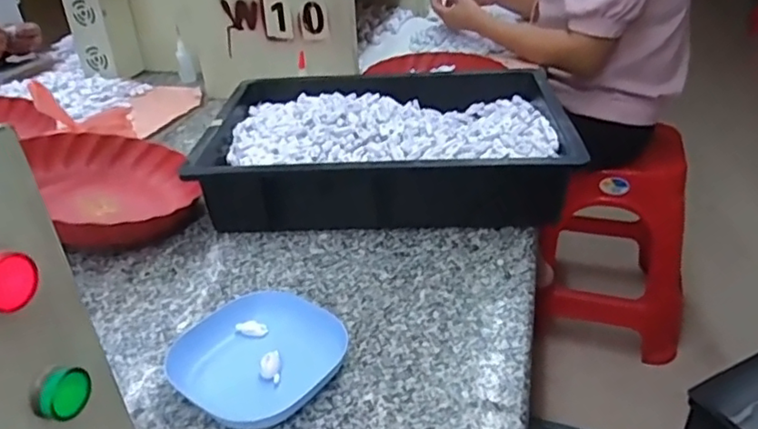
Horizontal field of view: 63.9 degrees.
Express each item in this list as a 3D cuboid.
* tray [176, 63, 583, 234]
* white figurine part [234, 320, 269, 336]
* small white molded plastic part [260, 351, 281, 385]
[{"bbox_3d":[0.008,-0.100,0.800,0.441,0.090,0.324,-2,31,2],"label":"tray"},{"bbox_3d":[-0.117,0.104,0.561,0.029,0.009,0.012,0,31,6],"label":"white figurine part"},{"bbox_3d":[-0.092,0.128,0.516,0.016,0.011,0.027,-5,31,-2],"label":"small white molded plastic part"}]

